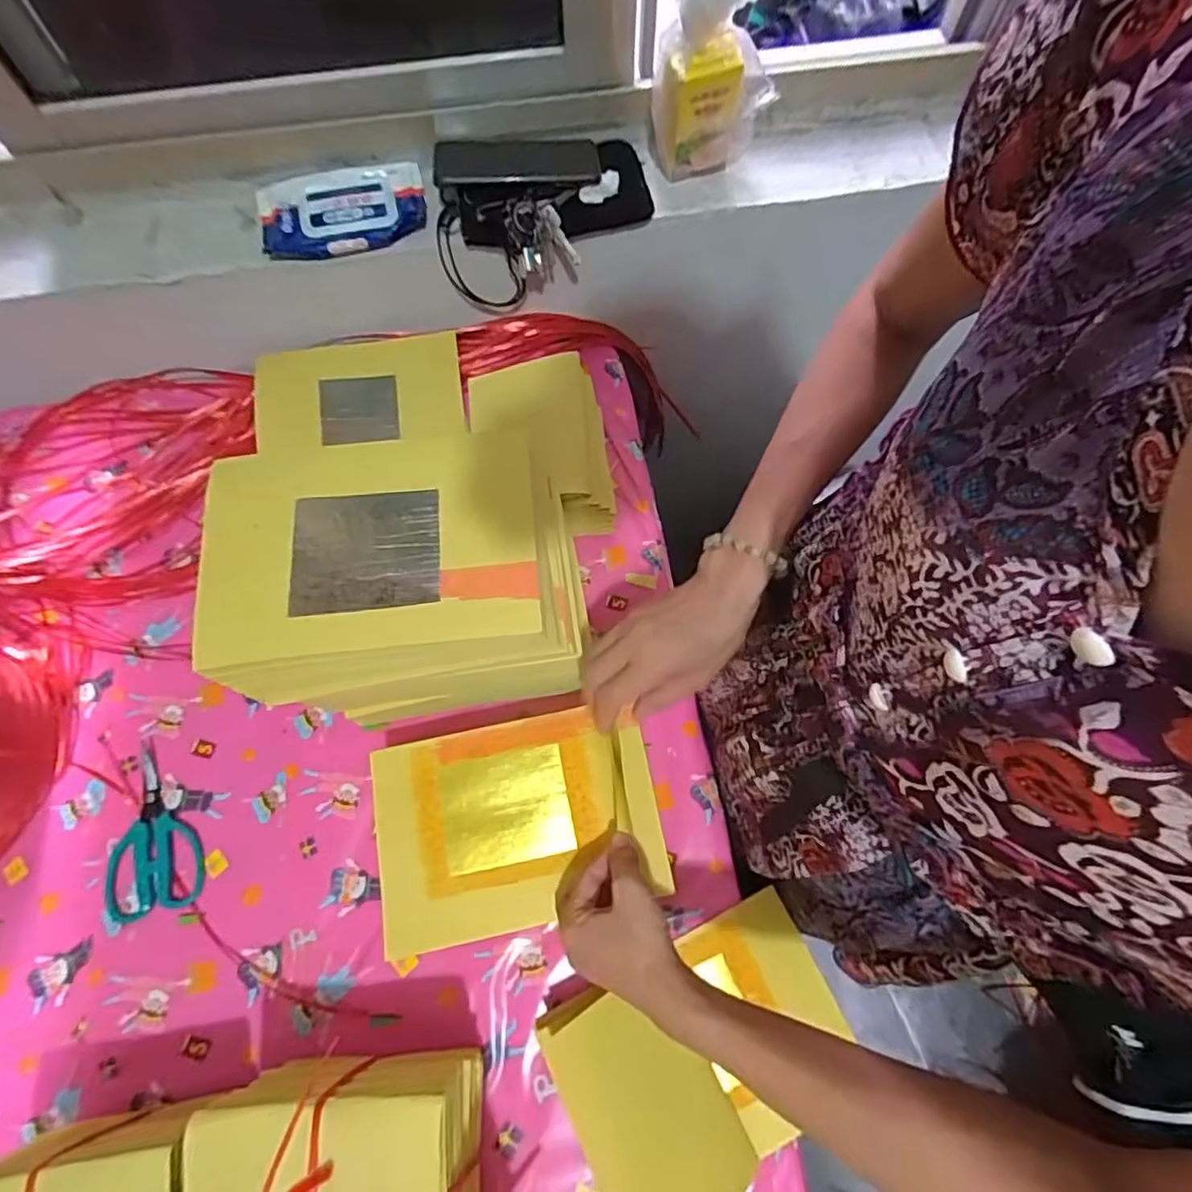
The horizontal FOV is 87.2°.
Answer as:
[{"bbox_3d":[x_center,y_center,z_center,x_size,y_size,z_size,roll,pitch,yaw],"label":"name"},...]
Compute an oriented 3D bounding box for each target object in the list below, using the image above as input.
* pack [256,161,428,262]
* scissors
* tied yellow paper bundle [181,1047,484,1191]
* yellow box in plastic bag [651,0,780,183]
[{"bbox_3d":[-0.266,-0.403,0.653,0.171,0.020,0.099,-9,76,0],"label":"pack"},{"bbox_3d":[-0.414,0.213,0.579,0.085,0.009,0.151,-16,76,-2],"label":"scissors"},{"bbox_3d":[-0.171,0.398,0.442,0.163,0.145,0.119,-3,76,1],"label":"tied yellow paper bundle"},{"bbox_3d":[0.116,-0.501,0.595,0.116,0.181,0.055,-17,76,-2],"label":"yellow box in plastic bag"}]

